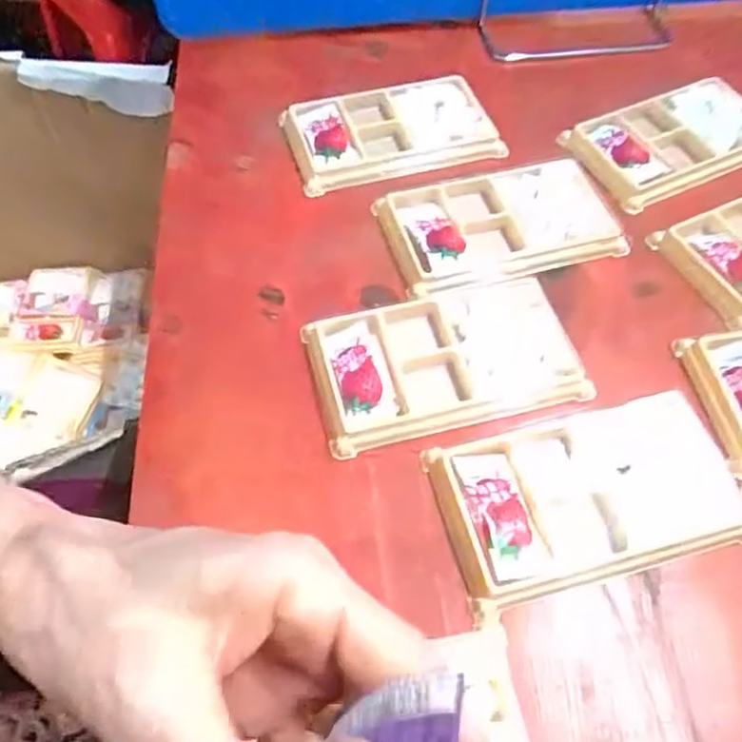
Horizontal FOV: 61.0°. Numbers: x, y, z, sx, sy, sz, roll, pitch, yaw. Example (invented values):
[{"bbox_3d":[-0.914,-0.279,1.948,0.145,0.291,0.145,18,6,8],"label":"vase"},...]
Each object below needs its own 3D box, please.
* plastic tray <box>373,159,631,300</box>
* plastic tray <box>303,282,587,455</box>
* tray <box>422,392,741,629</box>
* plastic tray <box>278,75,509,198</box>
[{"bbox_3d":[0.079,-0.090,0.379,0.134,0.009,0.078,-13,60,-8],"label":"plastic tray"},{"bbox_3d":[0.038,-0.007,0.328,0.134,0.015,0.074,-12,60,-8],"label":"plastic tray"},{"bbox_3d":[0.102,0.057,0.294,0.137,0.009,0.076,-13,60,-9],"label":"tray"},{"bbox_3d":[0.013,-0.163,0.423,0.135,0.011,0.076,-14,60,-9],"label":"plastic tray"}]

